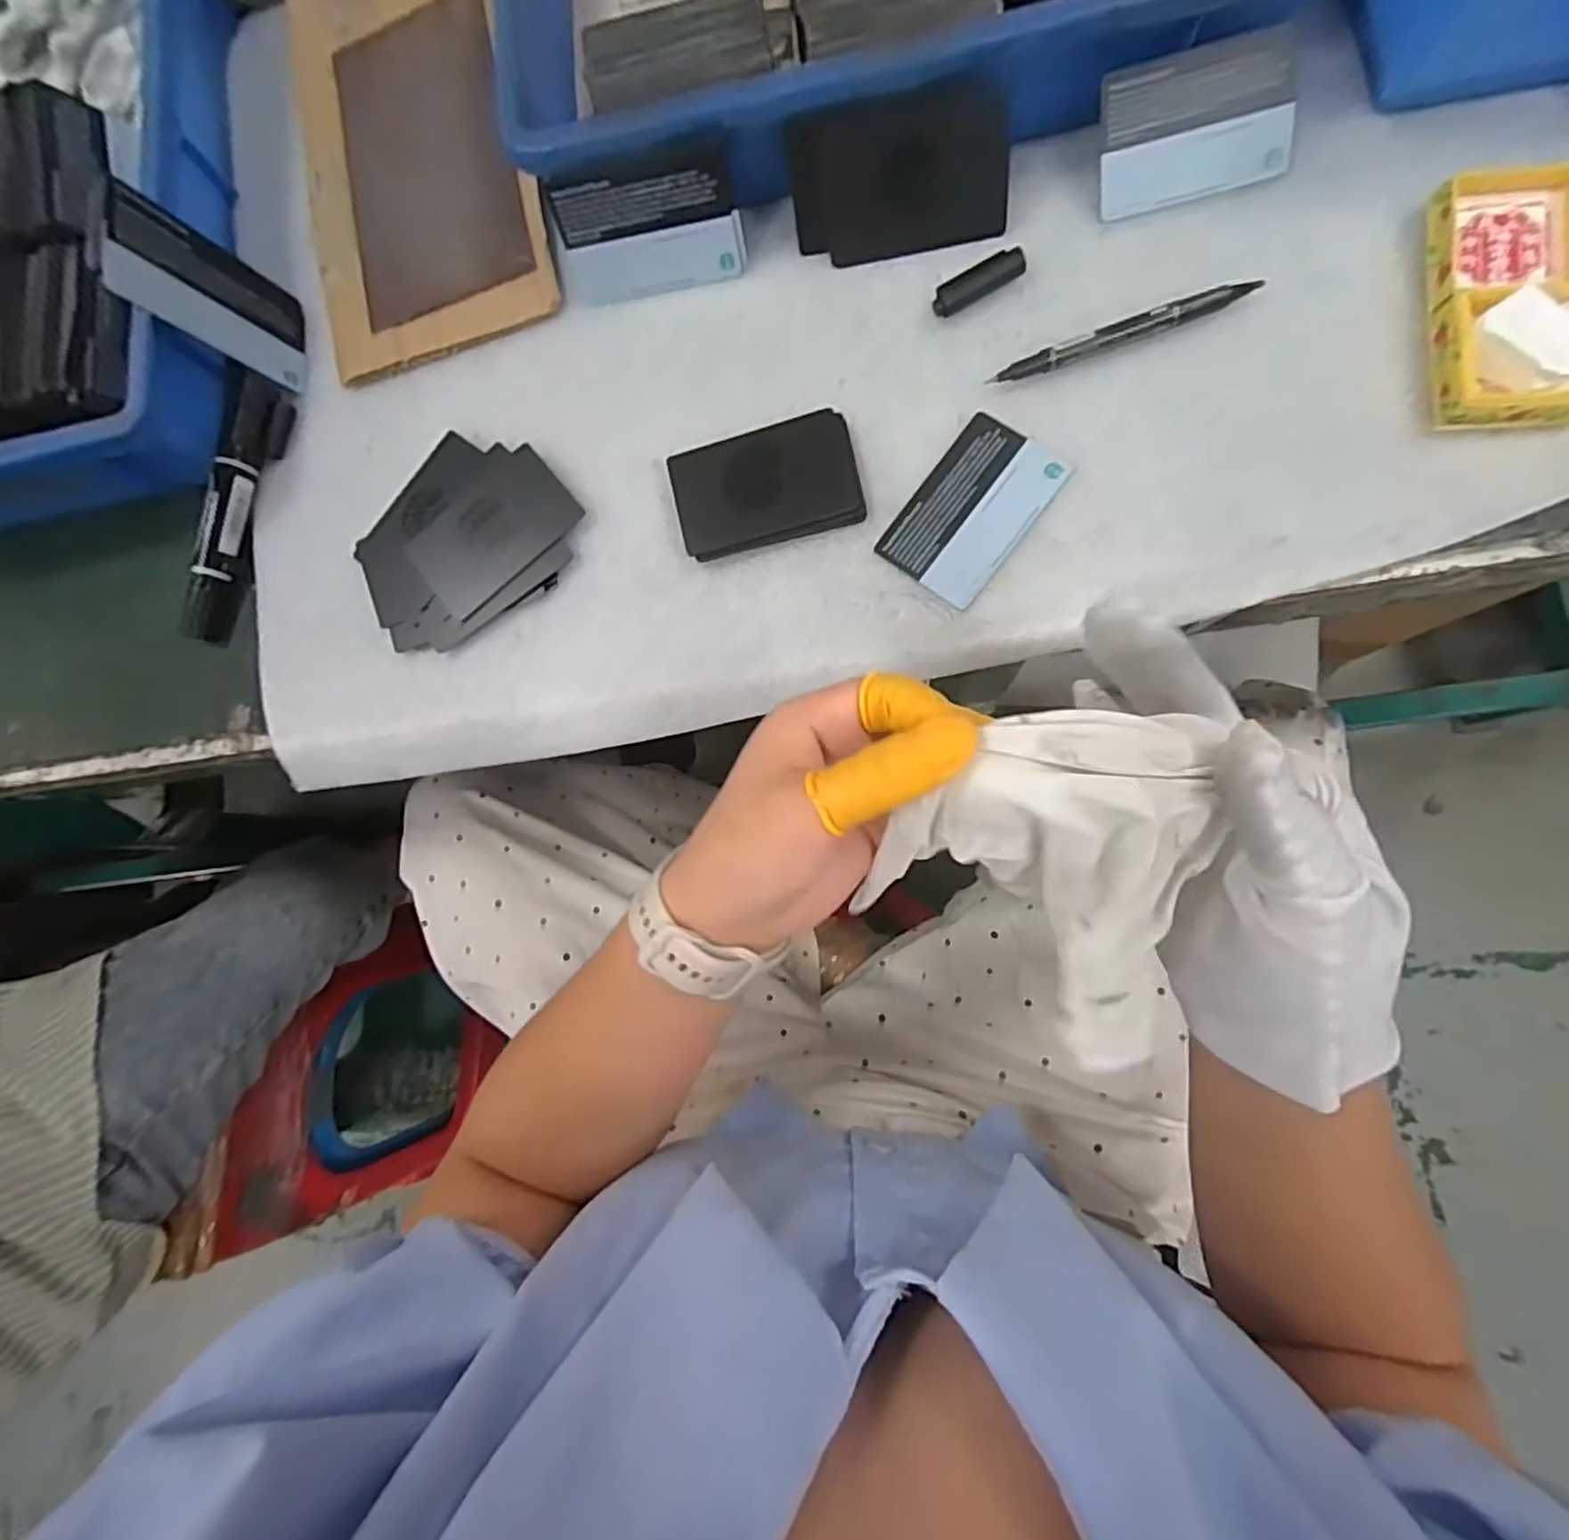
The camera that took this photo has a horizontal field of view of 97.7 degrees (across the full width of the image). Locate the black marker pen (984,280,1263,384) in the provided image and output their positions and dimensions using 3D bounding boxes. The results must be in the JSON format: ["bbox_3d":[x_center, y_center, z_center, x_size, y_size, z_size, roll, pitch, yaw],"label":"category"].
[{"bbox_3d":[0.159,-0.204,0.319,0.122,0.010,0.010,-17,83,6],"label":"black marker pen"}]

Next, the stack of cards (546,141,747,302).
[{"bbox_3d":[-0.067,-0.269,0.339,0.089,0.055,0.010,-7,61,6],"label":"stack of cards"}]

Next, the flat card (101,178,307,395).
[{"bbox_3d":[-0.294,-0.247,0.353,0.007,0.086,0.064,-11,81,23],"label":"flat card"}]

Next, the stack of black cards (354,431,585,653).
[{"bbox_3d":[-0.166,-0.121,0.354,0.114,0.007,0.095,-31,82,5],"label":"stack of black cards"}]

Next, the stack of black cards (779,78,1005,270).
[{"bbox_3d":[0.055,-0.280,0.324,0.100,0.061,0.007,-6,56,7],"label":"stack of black cards"}]

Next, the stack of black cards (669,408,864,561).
[{"bbox_3d":[-0.009,-0.138,0.334,0.088,0.009,0.056,-14,83,7],"label":"stack of black cards"}]

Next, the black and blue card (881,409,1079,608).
[{"bbox_3d":[0.088,-0.123,0.321,0.054,0.004,0.084,38,91,9],"label":"black and blue card"}]

